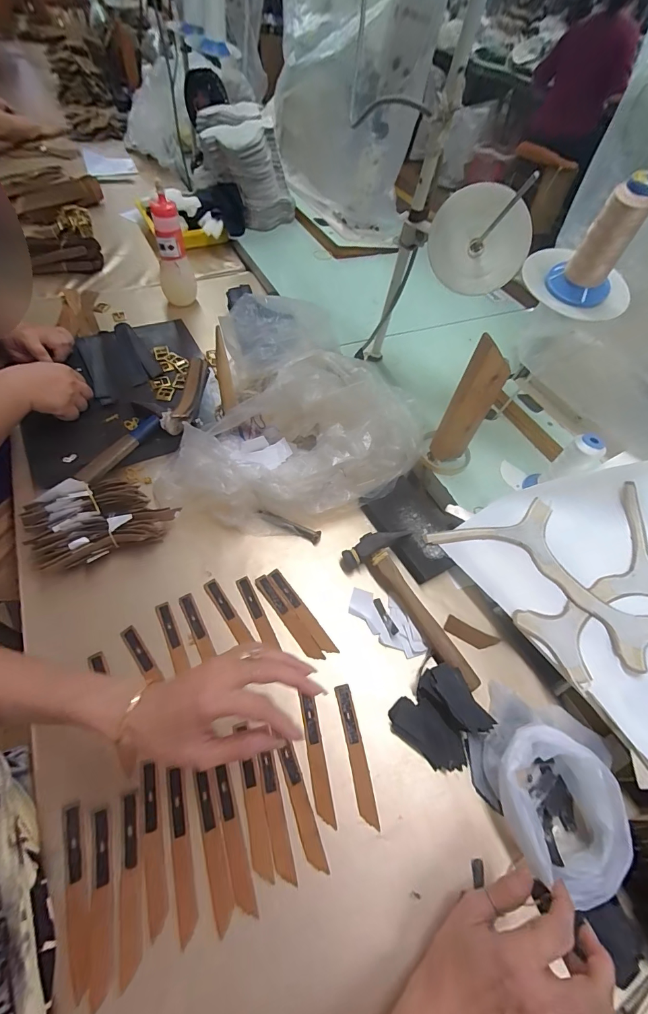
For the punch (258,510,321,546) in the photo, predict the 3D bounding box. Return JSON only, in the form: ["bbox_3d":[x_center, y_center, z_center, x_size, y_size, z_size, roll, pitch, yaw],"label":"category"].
[{"bbox_3d":[-0.048,0.027,0.549,0.092,0.013,0.017,24,57,10],"label":"punch"}]

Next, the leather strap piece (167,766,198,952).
[{"bbox_3d":[-0.129,0.307,0.352,0.015,0.004,0.123,-13,58,-14],"label":"leather strap piece"}]

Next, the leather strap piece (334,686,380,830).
[{"bbox_3d":[0.033,0.256,0.408,0.017,0.004,0.127,-7,57,-11],"label":"leather strap piece"}]

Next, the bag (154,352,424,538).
[{"bbox_3d":[-0.045,-0.093,0.557,0.372,0.115,0.207,-17,59,-18],"label":"bag"}]

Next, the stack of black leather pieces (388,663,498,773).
[{"bbox_3d":[0.128,0.226,0.418,0.090,0.021,0.083,-35,66,-25],"label":"stack of black leather pieces"}]

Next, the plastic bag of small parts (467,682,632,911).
[{"bbox_3d":[0.215,0.267,0.376,0.124,0.065,0.143,31,62,15],"label":"plastic bag of small parts"}]

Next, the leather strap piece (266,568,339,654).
[{"bbox_3d":[-0.029,0.130,0.484,0.018,0.005,0.126,-32,65,-24],"label":"leather strap piece"}]

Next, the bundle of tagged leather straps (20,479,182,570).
[{"bbox_3d":[-0.290,0.012,0.507,0.172,0.045,0.110,-20,60,-20],"label":"bundle of tagged leather straps"}]

